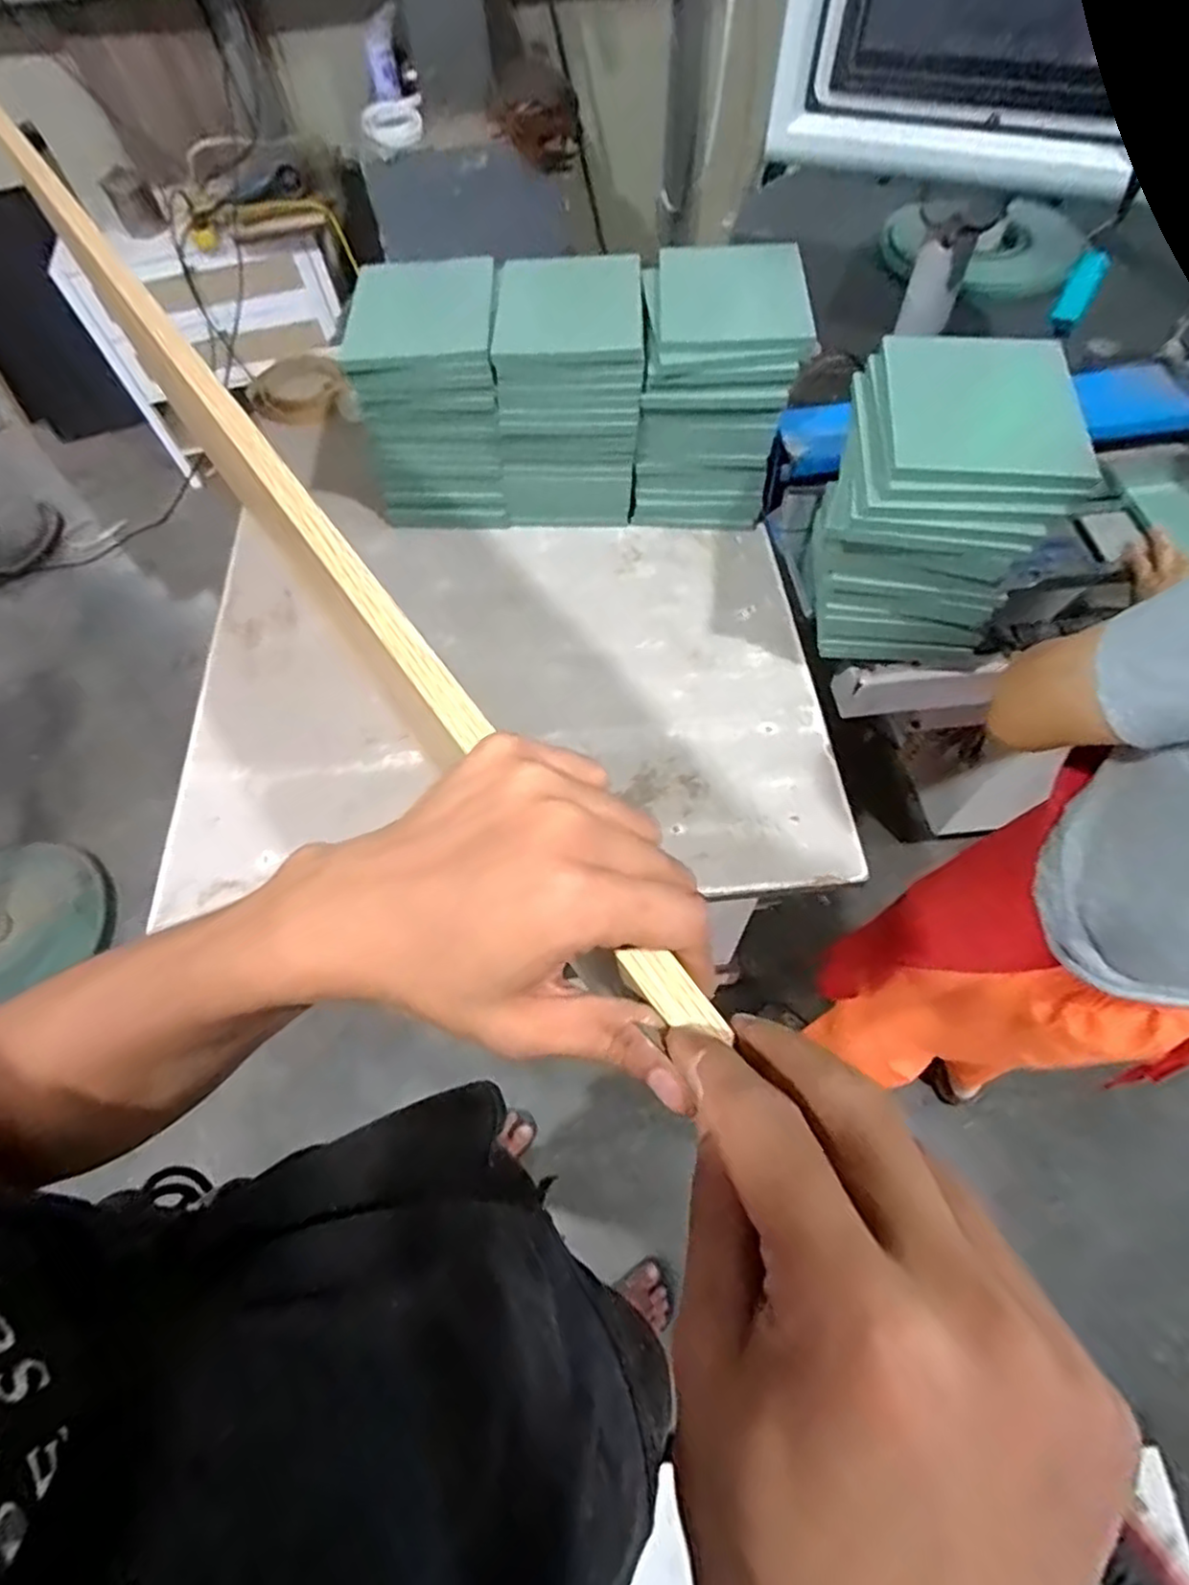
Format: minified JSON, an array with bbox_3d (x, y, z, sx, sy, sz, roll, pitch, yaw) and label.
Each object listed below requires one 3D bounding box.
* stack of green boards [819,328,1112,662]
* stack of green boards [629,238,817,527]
[{"bbox_3d":[0.322,-0.283,0.671,0.176,0.242,0.201,10,63,9],"label":"stack of green boards"},{"bbox_3d":[0.143,-0.495,0.826,0.174,0.232,0.221,4,62,6],"label":"stack of green boards"}]

